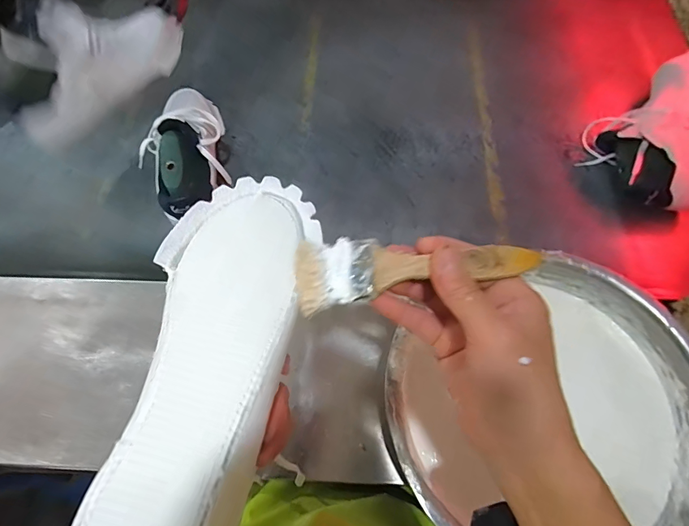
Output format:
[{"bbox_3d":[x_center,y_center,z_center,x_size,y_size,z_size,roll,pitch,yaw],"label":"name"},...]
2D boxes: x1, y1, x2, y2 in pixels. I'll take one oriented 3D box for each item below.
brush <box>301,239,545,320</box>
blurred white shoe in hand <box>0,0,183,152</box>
[{"bbox_3d":[0.042,0.003,0.233,0.139,0.013,0.039,-4,66,-1],"label":"brush"},{"bbox_3d":[-0.372,-0.316,0.590,0.109,0.117,0.299,24,68,11],"label":"blurred white shoe in hand"}]

